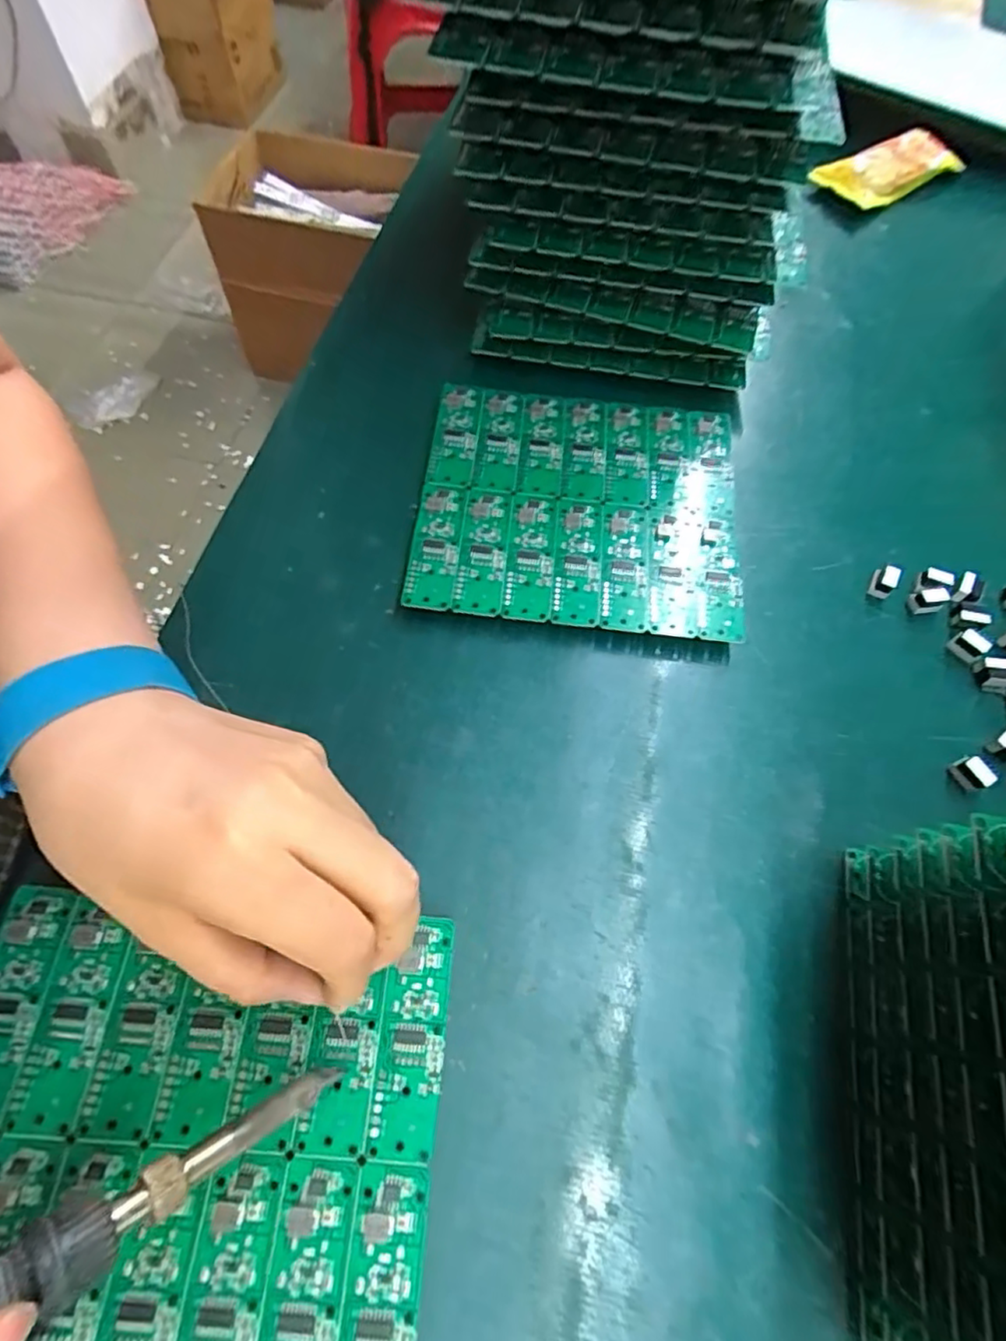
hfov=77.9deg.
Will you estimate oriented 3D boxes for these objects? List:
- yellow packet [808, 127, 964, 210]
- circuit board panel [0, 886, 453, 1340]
[{"bbox_3d":[0.283,-0.367,0.458,0.114,0.025,0.041,-24,66,-13],"label":"yellow packet"},{"bbox_3d":[-0.096,0.144,0.184,0.148,0.004,0.131,5,63,-1],"label":"circuit board panel"}]

